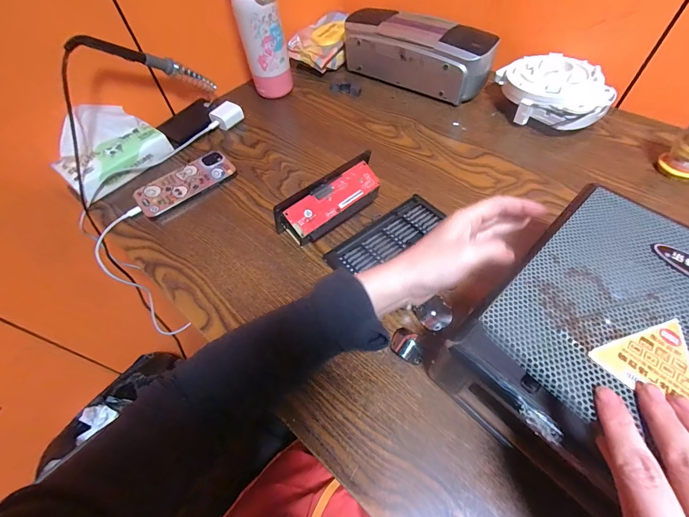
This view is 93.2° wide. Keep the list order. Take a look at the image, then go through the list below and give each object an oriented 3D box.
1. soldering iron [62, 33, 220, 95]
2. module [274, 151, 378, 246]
[{"bbox_3d":[-0.280,-0.284,0.479,0.026,0.028,0.238,21,20,17],"label":"soldering iron"},{"bbox_3d":[-0.015,-0.074,0.425,0.147,0.053,0.050,-35,61,-19],"label":"module"}]

